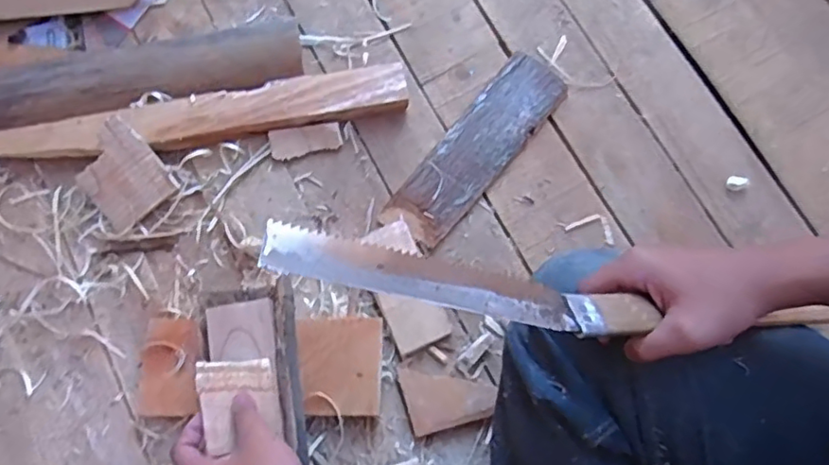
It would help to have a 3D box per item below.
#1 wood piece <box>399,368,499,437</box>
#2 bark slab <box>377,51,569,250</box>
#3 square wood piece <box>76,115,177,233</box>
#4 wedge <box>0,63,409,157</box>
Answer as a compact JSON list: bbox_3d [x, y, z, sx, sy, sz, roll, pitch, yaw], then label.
[{"bbox_3d":[0.035,0.159,0.591,0.085,0.013,0.063,-14,74,-2],"label":"wood piece"},{"bbox_3d":[0.069,-0.094,0.655,0.074,0.016,0.239,39,79,12],"label":"bark slab"},{"bbox_3d":[-0.316,-0.063,0.639,0.083,0.013,0.097,-39,92,-3],"label":"square wood piece"},{"bbox_3d":[-0.257,-0.124,0.660,0.496,0.035,0.058,-10,74,-1],"label":"wedge"}]

